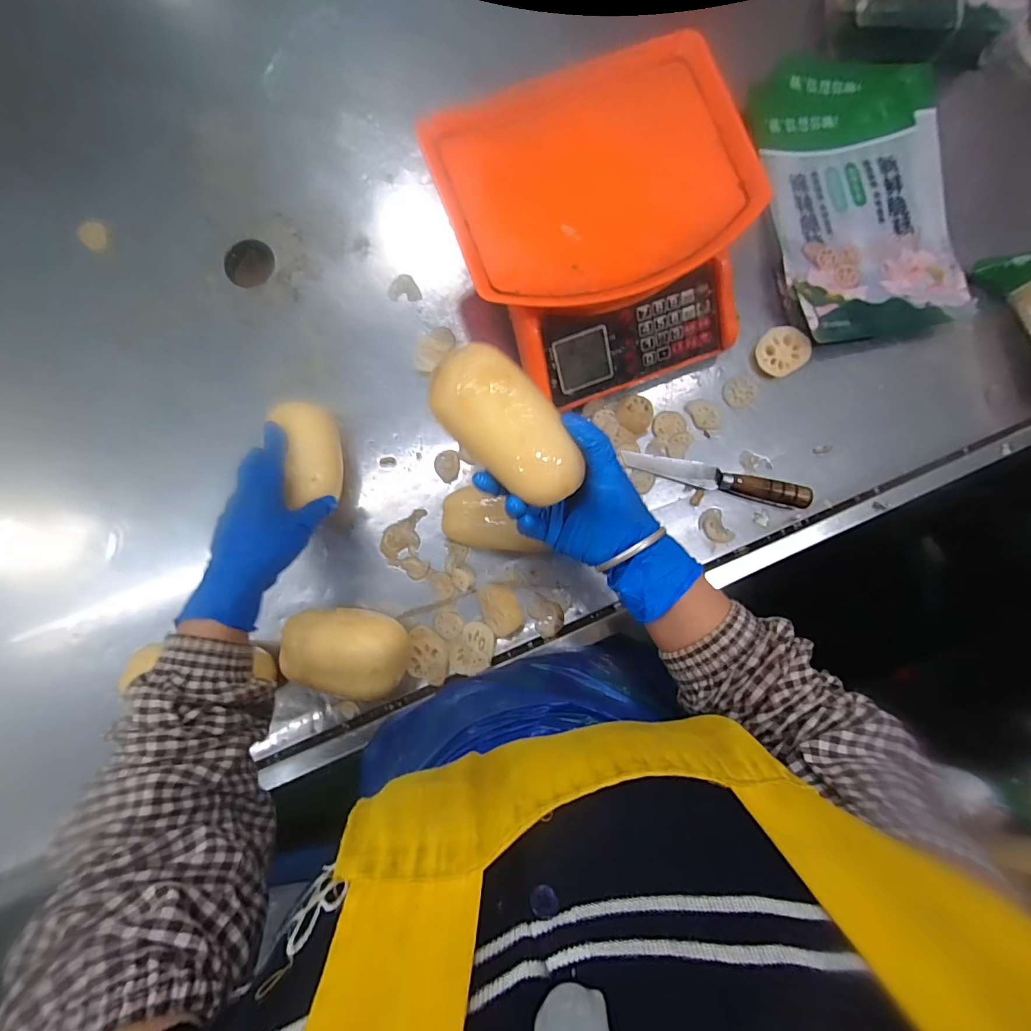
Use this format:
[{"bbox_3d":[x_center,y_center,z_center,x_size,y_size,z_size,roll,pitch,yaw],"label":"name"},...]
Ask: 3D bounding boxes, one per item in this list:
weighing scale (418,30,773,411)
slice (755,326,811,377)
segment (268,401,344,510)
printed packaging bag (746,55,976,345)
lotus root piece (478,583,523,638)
[{"bbox_3d":[0.086,-0.280,0.471,0.288,0.115,0.287,-21,87,-3],"label":"weighing scale"},{"bbox_3d":[0.304,-0.187,0.522,0.056,0.006,0.053,0,88,7],"label":"slice"},{"bbox_3d":[-0.208,-0.065,0.467,0.048,0.053,0.099,-18,87,-3],"label":"segment"},{"bbox_3d":[0.401,-0.377,0.532,0.220,0.027,0.336,-10,87,-2],"label":"printed packaging bag"},{"bbox_3d":[-0.015,0.097,0.480,0.036,0.036,0.053,-26,88,-3],"label":"lotus root piece"}]

